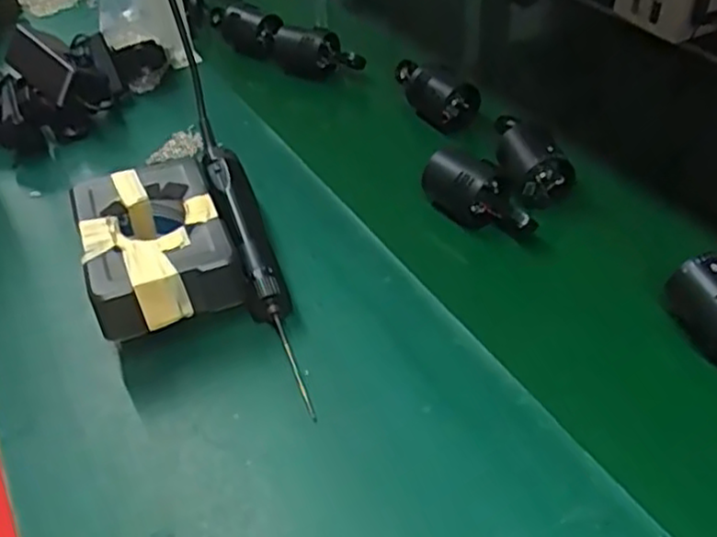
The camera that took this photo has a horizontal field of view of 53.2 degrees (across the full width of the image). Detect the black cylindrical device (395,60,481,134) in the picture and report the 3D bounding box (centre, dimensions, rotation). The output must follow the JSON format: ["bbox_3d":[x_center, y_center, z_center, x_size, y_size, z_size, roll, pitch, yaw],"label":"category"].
[{"bbox_3d":[0.088,-0.206,0.832,0.064,0.054,0.117,-19,44,-14],"label":"black cylindrical device"}]

